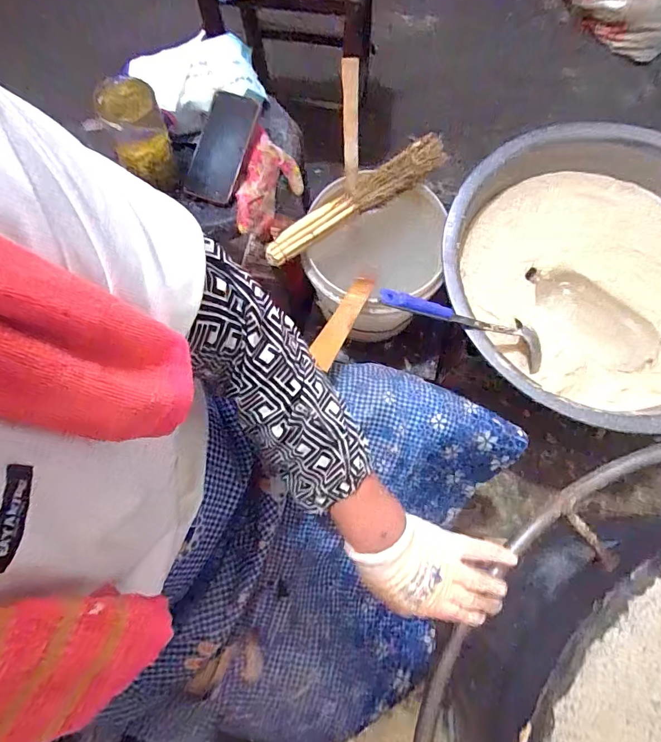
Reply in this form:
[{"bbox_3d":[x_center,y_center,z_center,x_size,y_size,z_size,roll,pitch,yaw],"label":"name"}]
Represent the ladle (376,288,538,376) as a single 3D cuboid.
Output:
[{"bbox_3d":[0.207,-0.071,0.635,0.316,0.036,0.082,12,72,-29],"label":"ladle"}]

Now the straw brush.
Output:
[{"bbox_3d":[0.047,-0.282,0.697,0.352,0.033,0.053,-36,77,-8],"label":"straw brush"}]

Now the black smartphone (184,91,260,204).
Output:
[{"bbox_3d":[-0.173,-0.350,0.671,0.075,0.009,0.168,32,121,-4],"label":"black smartphone"}]

